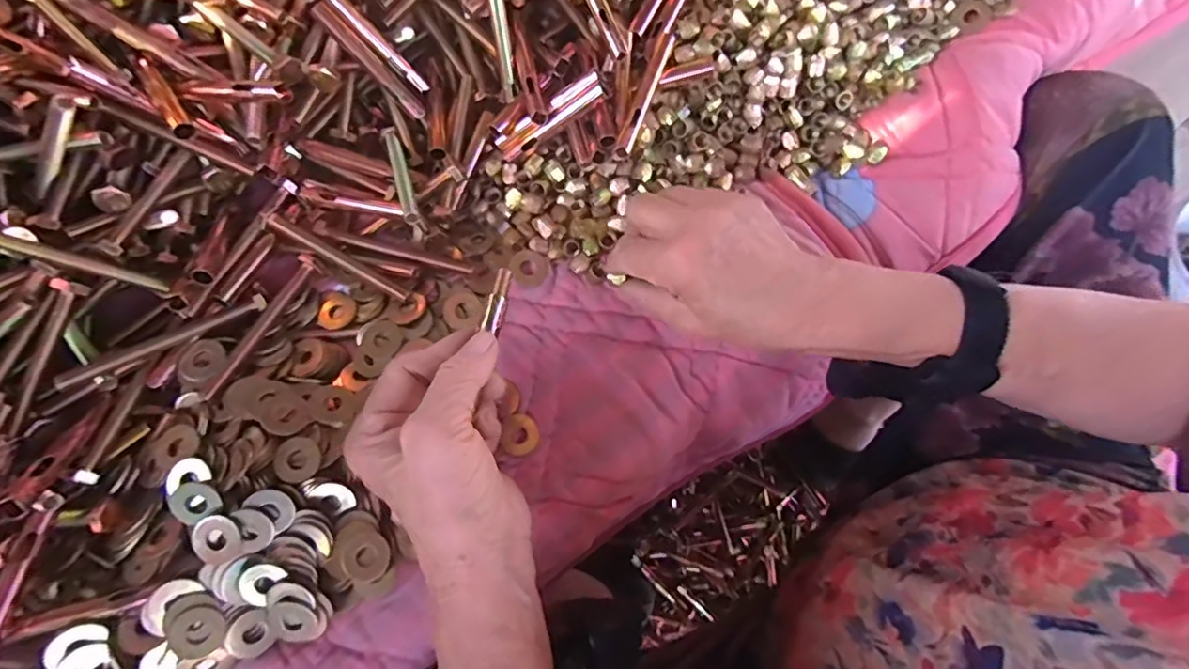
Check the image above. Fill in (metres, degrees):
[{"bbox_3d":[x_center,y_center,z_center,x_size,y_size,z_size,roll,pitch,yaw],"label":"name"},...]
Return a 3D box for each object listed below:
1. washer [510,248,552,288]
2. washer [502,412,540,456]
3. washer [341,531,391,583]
[{"bbox_3d":[-0.042,-0.044,0.370,0.025,0.004,0.025,0,75,0],"label":"washer"},{"bbox_3d":[-0.045,0.060,0.334,0.022,0.005,0.024,0,75,0],"label":"washer"},{"bbox_3d":[-0.122,0.118,0.298,0.025,0.004,0.025,0,75,0],"label":"washer"}]

